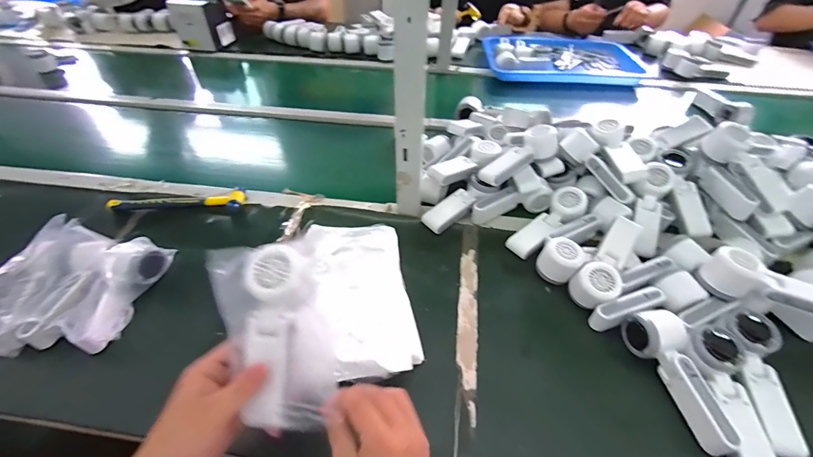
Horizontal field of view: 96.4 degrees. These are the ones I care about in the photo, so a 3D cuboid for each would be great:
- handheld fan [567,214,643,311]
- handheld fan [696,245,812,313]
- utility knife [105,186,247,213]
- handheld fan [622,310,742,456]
[{"bbox_3d":[0.311,0.055,0.563,0.062,0.050,0.167,32,54,26],"label":"handheld fan"},{"bbox_3d":[0.500,0.078,0.492,0.163,0.052,0.052,18,49,16],"label":"handheld fan"},{"bbox_3d":[-0.433,-0.046,0.688,0.247,0.026,0.040,-4,47,-4],"label":"utility knife"},{"bbox_3d":[0.339,0.187,0.455,0.060,0.048,0.162,-3,47,-3],"label":"handheld fan"}]

